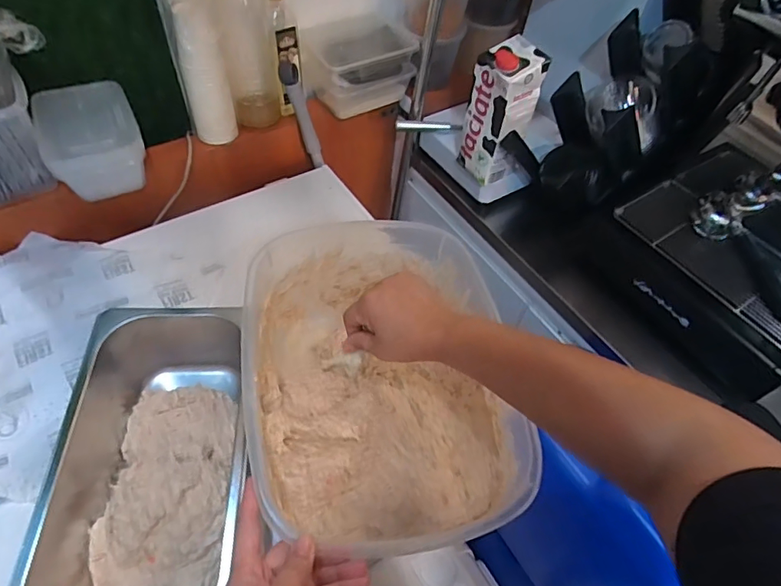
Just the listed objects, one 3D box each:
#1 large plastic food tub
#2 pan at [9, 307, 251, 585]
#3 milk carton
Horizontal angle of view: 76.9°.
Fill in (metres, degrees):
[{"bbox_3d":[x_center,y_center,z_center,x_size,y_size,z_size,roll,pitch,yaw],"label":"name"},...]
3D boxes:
[{"bbox_3d":[-0.020,0.087,0.540,0.250,0.134,0.331,-5,54,-9],"label":"large plastic food tub"},{"bbox_3d":[-0.246,0.171,0.489,0.152,0.096,0.317,3,53,-3],"label":"pan"},{"bbox_3d":[0.166,-0.269,0.749,0.073,0.192,0.082,-26,60,-23],"label":"milk carton"}]

